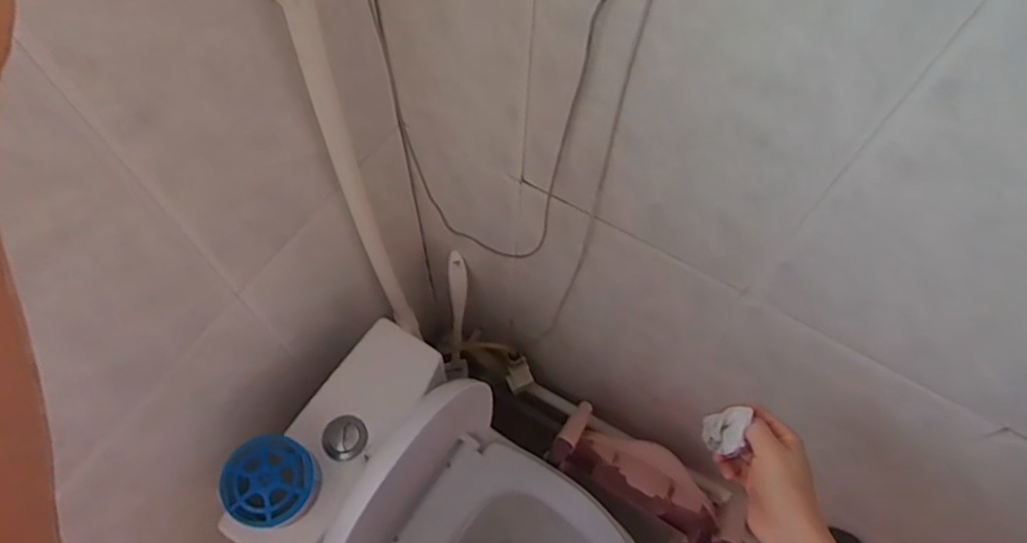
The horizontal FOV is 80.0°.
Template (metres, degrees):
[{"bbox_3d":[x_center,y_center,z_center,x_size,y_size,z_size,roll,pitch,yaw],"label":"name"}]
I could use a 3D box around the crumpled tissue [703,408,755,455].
[{"bbox_3d":[0.196,0.141,0.551,0.026,0.045,0.033,3,61,-48],"label":"crumpled tissue"}]

